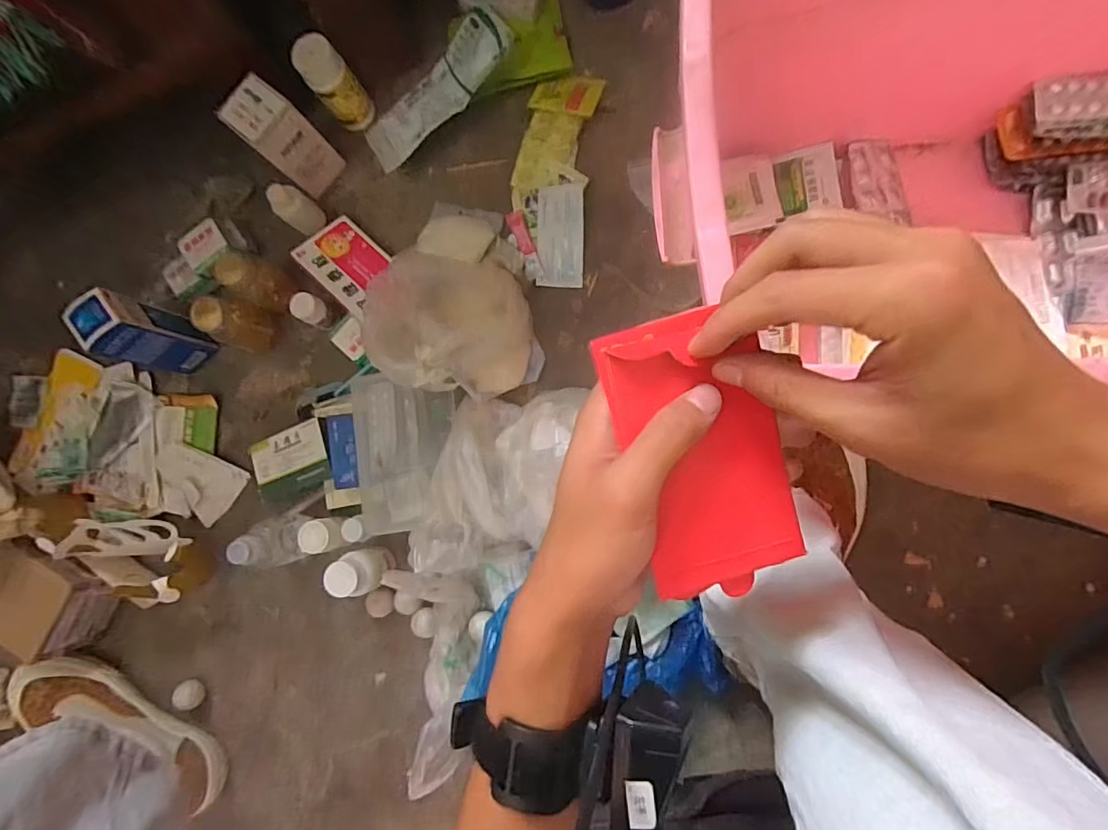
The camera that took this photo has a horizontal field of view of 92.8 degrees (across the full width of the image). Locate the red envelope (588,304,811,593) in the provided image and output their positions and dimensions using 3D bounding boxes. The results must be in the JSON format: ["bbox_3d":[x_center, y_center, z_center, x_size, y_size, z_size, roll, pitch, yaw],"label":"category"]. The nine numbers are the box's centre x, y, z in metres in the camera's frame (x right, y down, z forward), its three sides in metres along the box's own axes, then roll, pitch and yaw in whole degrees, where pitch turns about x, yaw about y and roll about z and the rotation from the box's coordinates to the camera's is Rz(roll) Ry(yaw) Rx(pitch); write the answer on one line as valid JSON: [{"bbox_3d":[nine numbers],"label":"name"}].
[{"bbox_3d":[0.070,0.017,0.241,0.075,0.008,0.126,-16,94,-12],"label":"red envelope"}]

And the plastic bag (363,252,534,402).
[{"bbox_3d":[-0.105,-0.091,0.550,0.139,0.106,0.133,7,87,8],"label":"plastic bag"}]

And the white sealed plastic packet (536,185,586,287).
[{"bbox_3d":[0.008,-0.205,0.606,0.053,0.009,0.114,2,96,8],"label":"white sealed plastic packet"}]

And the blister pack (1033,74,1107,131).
[{"bbox_3d":[0.473,-0.275,0.455,0.096,0.010,0.040,0,93,14],"label":"blister pack"}]

